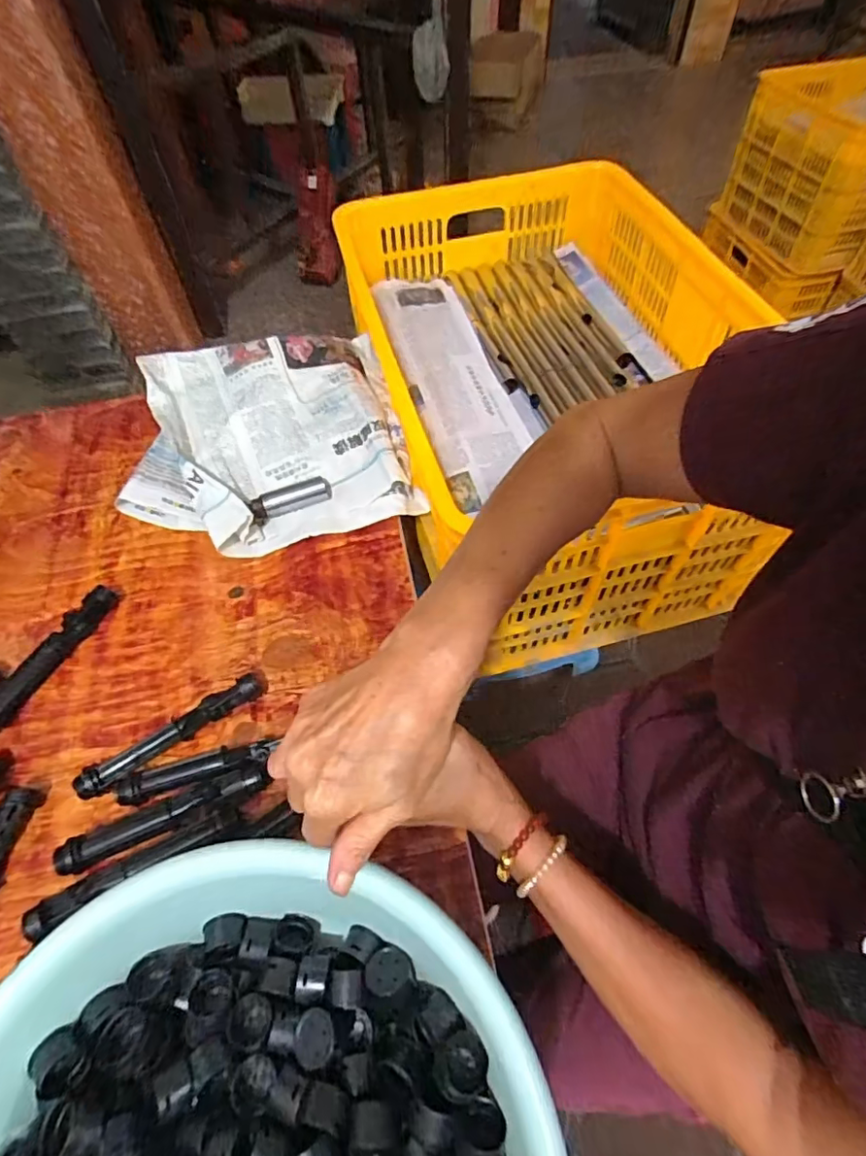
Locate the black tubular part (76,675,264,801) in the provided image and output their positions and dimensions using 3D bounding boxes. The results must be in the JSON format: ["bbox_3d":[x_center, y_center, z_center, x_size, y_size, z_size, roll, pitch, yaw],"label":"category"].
[{"bbox_3d":[-0.204,0.120,0.437,0.145,0.022,0.029,-33,61,-17],"label":"black tubular part"}]

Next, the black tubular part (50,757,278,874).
[{"bbox_3d":[-0.192,0.173,0.405,0.149,0.026,0.023,-19,58,-10],"label":"black tubular part"}]

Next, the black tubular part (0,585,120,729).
[{"bbox_3d":[-0.330,0.067,0.478,0.024,0.027,0.142,23,61,17],"label":"black tubular part"}]

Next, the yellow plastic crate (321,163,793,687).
[{"bbox_3d":[0.146,-0.253,0.754,0.420,0.270,0.593,-14,57,-6],"label":"yellow plastic crate"}]

